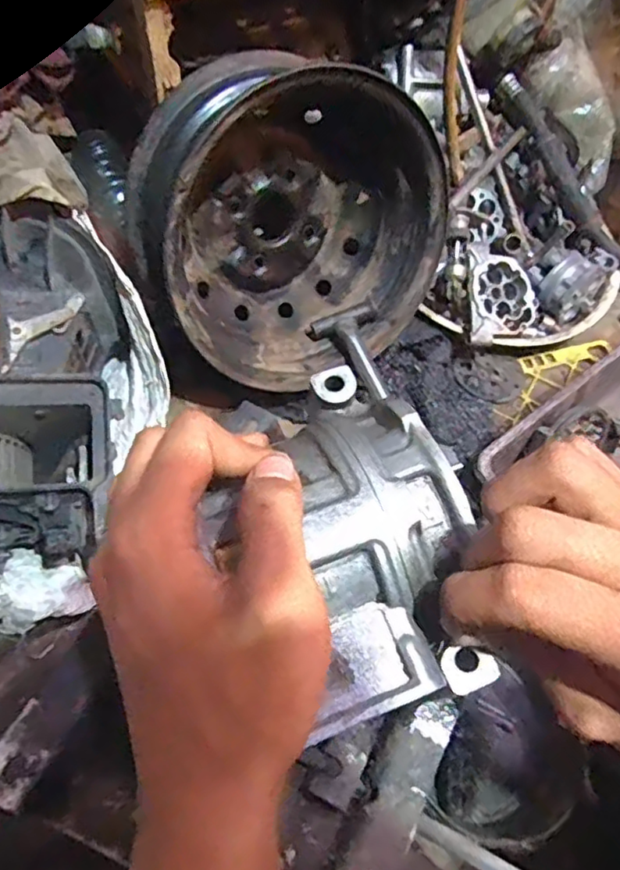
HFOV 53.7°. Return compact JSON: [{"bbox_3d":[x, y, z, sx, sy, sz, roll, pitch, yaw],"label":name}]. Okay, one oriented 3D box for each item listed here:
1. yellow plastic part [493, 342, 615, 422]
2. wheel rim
[{"bbox_3d":[0.354,-0.096,0.919,0.222,0.023,0.067,-33,68,-20],"label":"yellow plastic part"},{"bbox_3d":[-0.019,-0.239,0.764,0.356,0.395,0.165,-24,39,-13],"label":"wheel rim"}]

